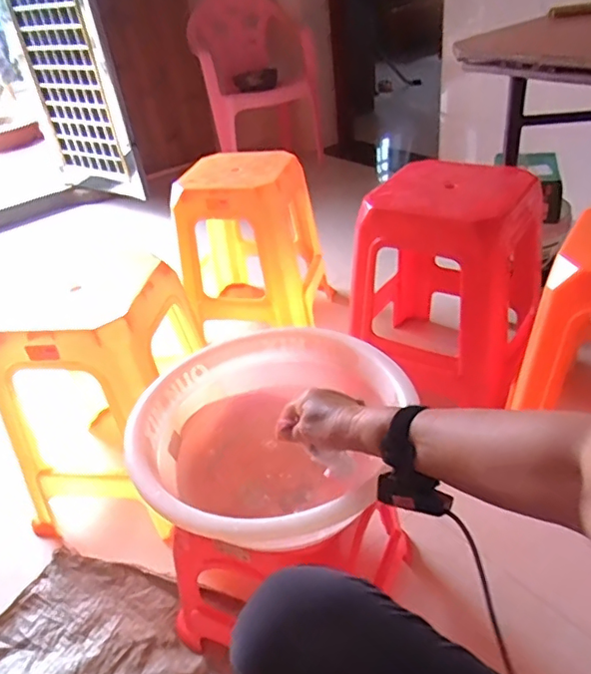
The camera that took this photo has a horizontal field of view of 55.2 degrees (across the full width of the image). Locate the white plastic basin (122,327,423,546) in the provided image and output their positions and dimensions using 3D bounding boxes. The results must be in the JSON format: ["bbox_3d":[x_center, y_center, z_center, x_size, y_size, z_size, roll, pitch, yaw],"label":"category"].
[{"bbox_3d":[-0.031,0.141,0.778,0.345,0.115,0.367,8,38,22],"label":"white plastic basin"}]

